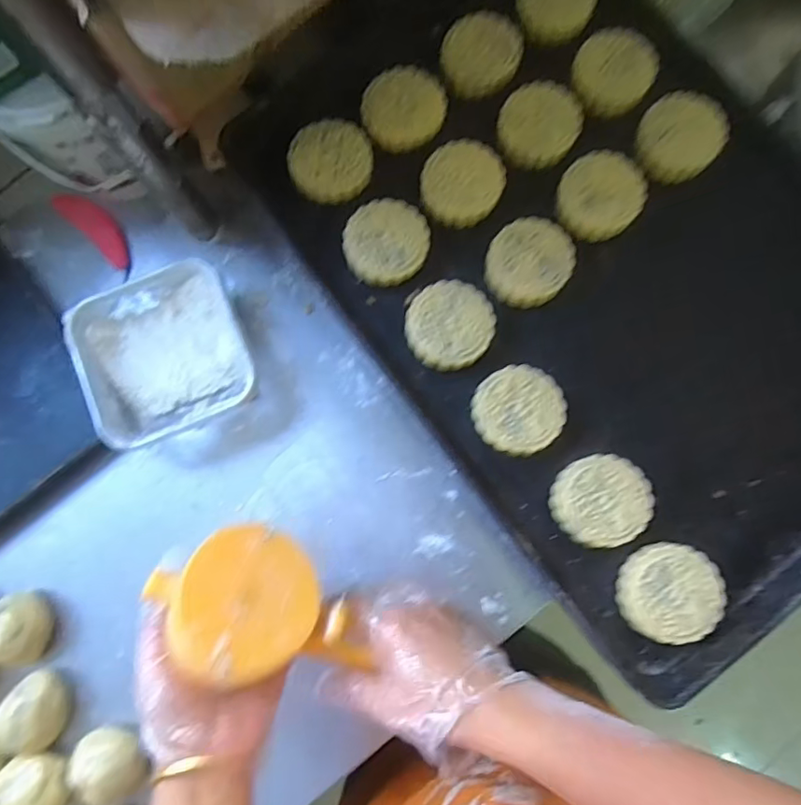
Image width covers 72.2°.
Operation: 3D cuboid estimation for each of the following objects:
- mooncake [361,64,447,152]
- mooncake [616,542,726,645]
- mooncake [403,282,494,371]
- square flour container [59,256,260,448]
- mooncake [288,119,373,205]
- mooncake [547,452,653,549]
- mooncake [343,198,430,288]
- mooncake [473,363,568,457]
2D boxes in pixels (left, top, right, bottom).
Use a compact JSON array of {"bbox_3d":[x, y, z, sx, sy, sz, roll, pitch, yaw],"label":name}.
[{"bbox_3d":[0.003,-0.268,0.497,0.076,0.017,0.071,0,81,0],"label":"mooncake"},{"bbox_3d":[0.207,0.146,0.427,0.069,0.030,0.069,0,81,0],"label":"mooncake"},{"bbox_3d":[0.041,-0.064,0.469,0.072,0.027,0.073,-13,81,-2],"label":"mooncake"},{"bbox_3d":[-0.233,-0.050,0.551,0.150,0.057,0.160,-22,82,-3],"label":"square flour container"},{"bbox_3d":[-0.062,-0.216,0.489,0.071,0.020,0.066,-17,82,-3],"label":"mooncake"},{"bbox_3d":[0.160,0.079,0.443,0.072,0.030,0.069,0,81,0],"label":"mooncake"},{"bbox_3d":[-0.012,-0.138,0.480,0.069,0.027,0.074,0,81,0],"label":"mooncake"},{"bbox_3d":[0.097,0.008,0.456,0.071,0.029,0.070,0,81,0],"label":"mooncake"}]

